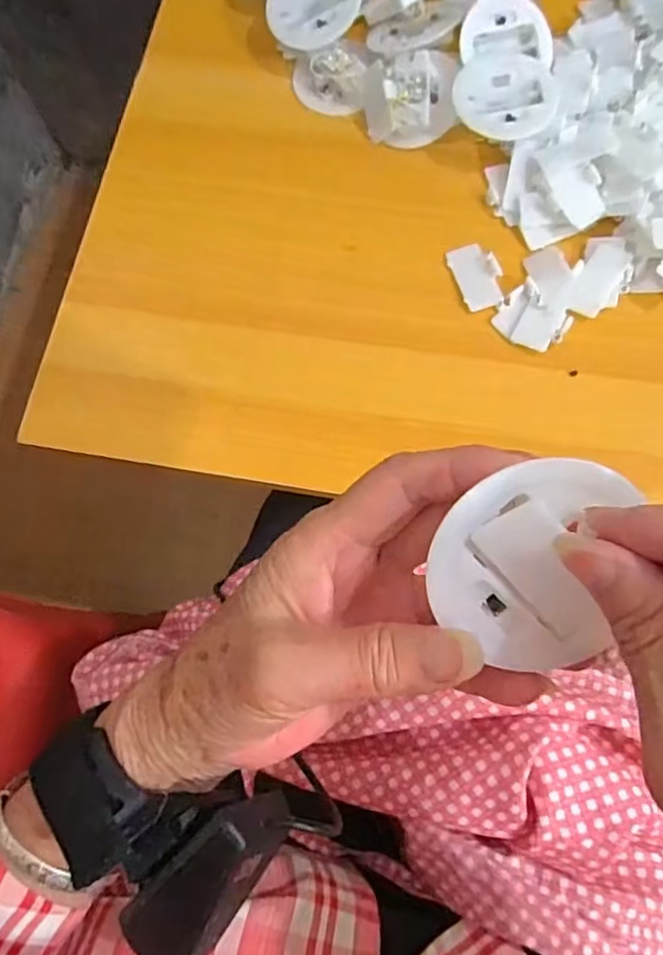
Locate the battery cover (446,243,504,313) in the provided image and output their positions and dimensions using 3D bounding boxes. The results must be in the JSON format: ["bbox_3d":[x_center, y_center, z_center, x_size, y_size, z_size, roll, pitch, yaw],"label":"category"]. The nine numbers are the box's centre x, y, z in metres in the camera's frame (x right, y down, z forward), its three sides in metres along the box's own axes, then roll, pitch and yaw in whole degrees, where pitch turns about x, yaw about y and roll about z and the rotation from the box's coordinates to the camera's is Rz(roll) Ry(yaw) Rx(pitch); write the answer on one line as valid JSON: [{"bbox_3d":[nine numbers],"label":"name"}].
[{"bbox_3d":[0.095,-0.130,0.410,0.029,0.004,0.046,-19,74,3],"label":"battery cover"}]

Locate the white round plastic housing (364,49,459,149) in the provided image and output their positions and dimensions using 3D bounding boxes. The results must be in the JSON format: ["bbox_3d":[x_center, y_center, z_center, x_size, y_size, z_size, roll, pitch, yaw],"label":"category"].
[{"bbox_3d":[0.053,-0.260,0.434,0.059,0.021,0.061,0,86,1],"label":"white round plastic housing"}]

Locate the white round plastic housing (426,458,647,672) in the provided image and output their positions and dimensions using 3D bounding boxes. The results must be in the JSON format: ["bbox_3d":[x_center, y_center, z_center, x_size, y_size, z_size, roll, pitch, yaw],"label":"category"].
[{"bbox_3d":[0.057,0.025,0.189,0.053,0.014,0.066,0,113,0],"label":"white round plastic housing"}]

